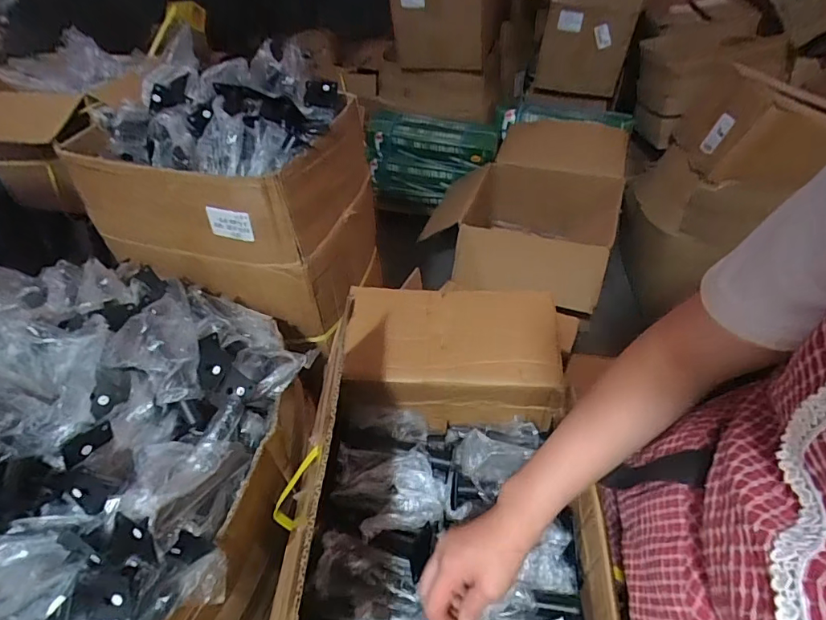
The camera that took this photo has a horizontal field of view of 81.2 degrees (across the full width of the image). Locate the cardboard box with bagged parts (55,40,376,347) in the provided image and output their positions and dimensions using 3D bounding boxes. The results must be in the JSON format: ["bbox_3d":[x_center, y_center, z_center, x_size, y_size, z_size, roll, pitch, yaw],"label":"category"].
[{"bbox_3d":[-0.310,-0.223,0.880,0.396,0.384,0.337,11,47,15],"label":"cardboard box with bagged parts"}]

